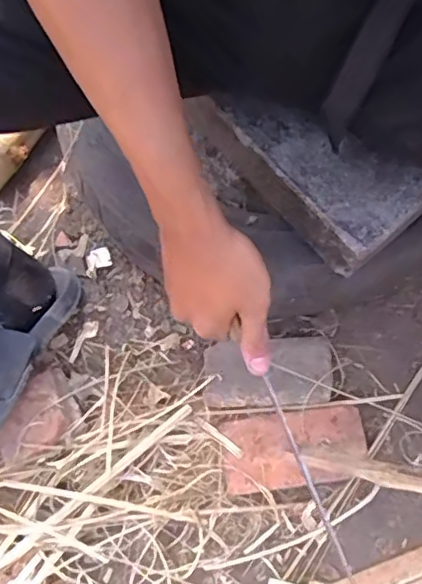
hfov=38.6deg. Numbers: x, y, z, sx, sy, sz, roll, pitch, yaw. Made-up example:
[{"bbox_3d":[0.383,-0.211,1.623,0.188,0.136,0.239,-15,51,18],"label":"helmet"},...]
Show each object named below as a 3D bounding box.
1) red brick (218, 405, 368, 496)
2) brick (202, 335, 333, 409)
[{"bbox_3d":[0.100,0.190,0.731,0.168,0.040,0.087,-8,78,-1],"label":"red brick"},{"bbox_3d":[0.070,0.102,0.754,0.155,0.047,0.083,-5,78,0],"label":"brick"}]

